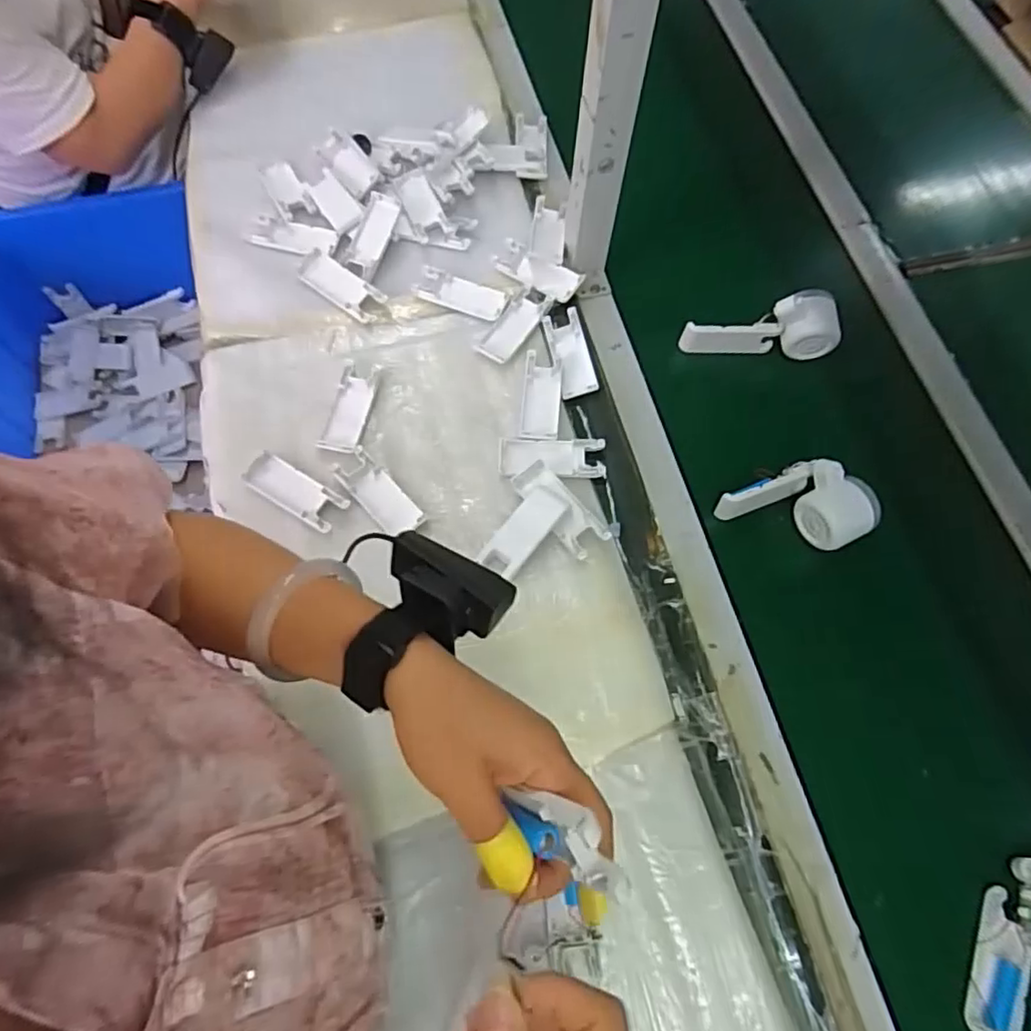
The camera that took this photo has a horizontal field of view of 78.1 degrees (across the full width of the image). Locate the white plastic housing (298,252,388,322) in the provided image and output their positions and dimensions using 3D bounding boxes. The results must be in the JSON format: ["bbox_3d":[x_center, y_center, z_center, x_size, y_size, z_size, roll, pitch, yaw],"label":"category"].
[{"bbox_3d":[-0.192,-0.253,0.702,0.099,0.014,0.039,34,72,12],"label":"white plastic housing"}]

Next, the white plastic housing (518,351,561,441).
[{"bbox_3d":[0.027,-0.125,0.659,0.038,0.004,0.103,4,68,1],"label":"white plastic housing"}]

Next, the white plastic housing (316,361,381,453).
[{"bbox_3d":[-0.167,-0.109,0.652,0.040,0.012,0.100,10,68,3],"label":"white plastic housing"}]

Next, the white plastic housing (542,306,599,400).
[{"bbox_3d":[0.058,-0.174,0.678,0.041,0.008,0.104,-10,69,-5],"label":"white plastic housing"}]

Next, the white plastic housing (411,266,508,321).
[{"bbox_3d":[-0.061,-0.246,0.706,0.102,0.008,0.042,22,70,8],"label":"white plastic housing"}]

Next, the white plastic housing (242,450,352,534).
[{"bbox_3d":[-0.214,-0.024,0.614,0.101,0.007,0.039,30,71,10],"label":"white plastic housing"}]

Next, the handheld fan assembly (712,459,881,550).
[{"bbox_3d":[0.275,-0.016,0.615,0.138,0.049,0.069,21,69,7],"label":"handheld fan assembly"}]

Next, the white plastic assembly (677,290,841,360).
[{"bbox_3d":[0.264,-0.200,0.693,0.160,0.064,0.043,-4,68,10],"label":"white plastic assembly"}]

